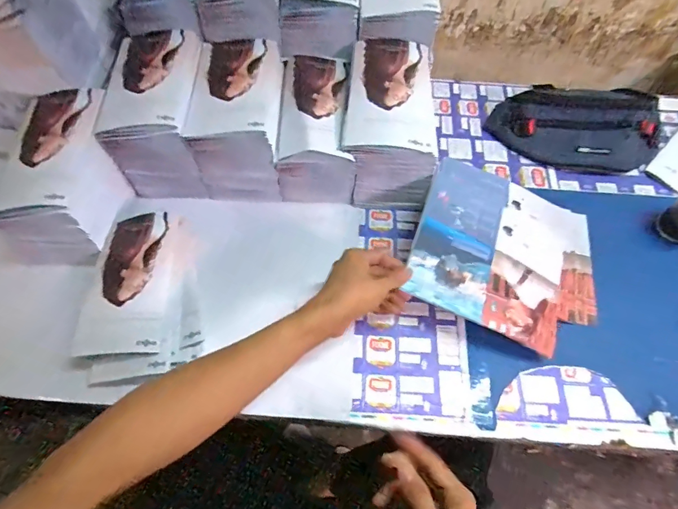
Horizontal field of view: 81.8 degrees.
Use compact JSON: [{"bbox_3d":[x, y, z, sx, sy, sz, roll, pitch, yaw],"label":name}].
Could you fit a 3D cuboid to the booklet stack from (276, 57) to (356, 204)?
[{"bbox_3d":[-0.029,-0.179,0.577,0.104,0.122,0.173,2,63,0],"label":"booklet stack"}]

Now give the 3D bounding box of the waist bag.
[{"bbox_3d":[0.371,-0.200,0.608,0.254,0.087,0.103,21,64,9],"label":"waist bag"}]

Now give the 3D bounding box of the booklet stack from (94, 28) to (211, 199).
[{"bbox_3d":[-0.245,-0.192,0.565,0.108,0.158,0.177,0,63,-1],"label":"booklet stack"}]

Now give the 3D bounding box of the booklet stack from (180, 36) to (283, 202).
[{"bbox_3d":[-0.136,-0.191,0.562,0.110,0.132,0.177,3,63,0],"label":"booklet stack"}]

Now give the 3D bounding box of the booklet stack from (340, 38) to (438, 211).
[{"bbox_3d":[0.071,-0.182,0.566,0.124,0.146,0.181,4,63,1],"label":"booklet stack"}]

